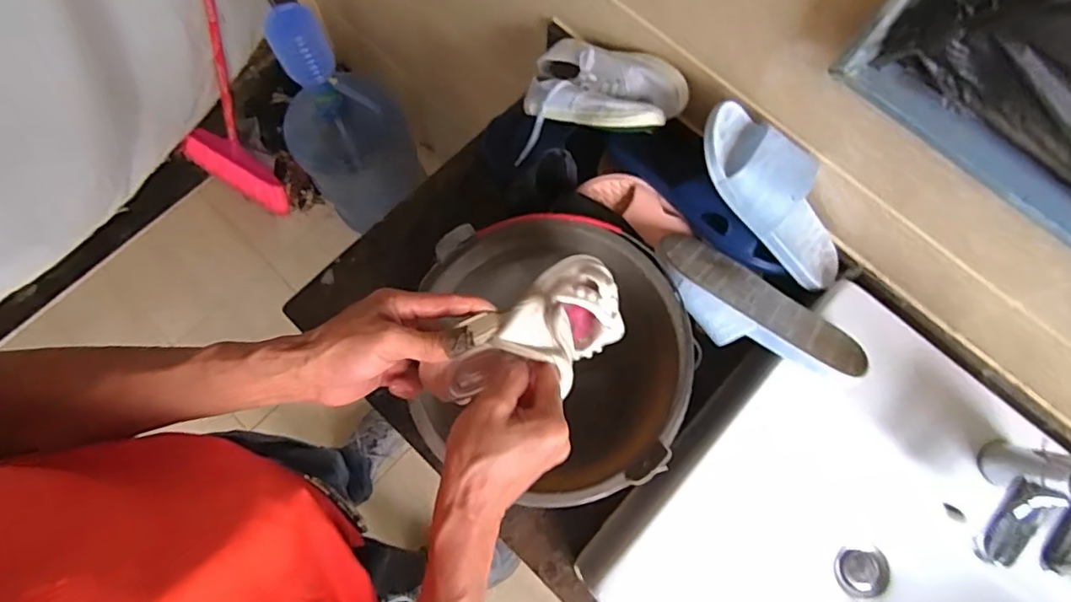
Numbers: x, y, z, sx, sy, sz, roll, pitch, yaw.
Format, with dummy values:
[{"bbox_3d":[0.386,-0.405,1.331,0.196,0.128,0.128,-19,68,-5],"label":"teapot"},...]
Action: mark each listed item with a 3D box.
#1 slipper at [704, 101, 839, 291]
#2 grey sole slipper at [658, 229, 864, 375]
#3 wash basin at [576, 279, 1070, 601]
[{"bbox_3d":[0.269,-0.108,0.614,0.240,0.056,0.095,45,75,-21],"label":"slipper"},{"bbox_3d":[0.230,0.013,0.620,0.239,0.059,0.115,35,43,16],"label":"grey sole slipper"},{"bbox_3d":[0.359,0.279,0.568,0.485,0.144,0.433,43,77,11],"label":"wash basin"}]

